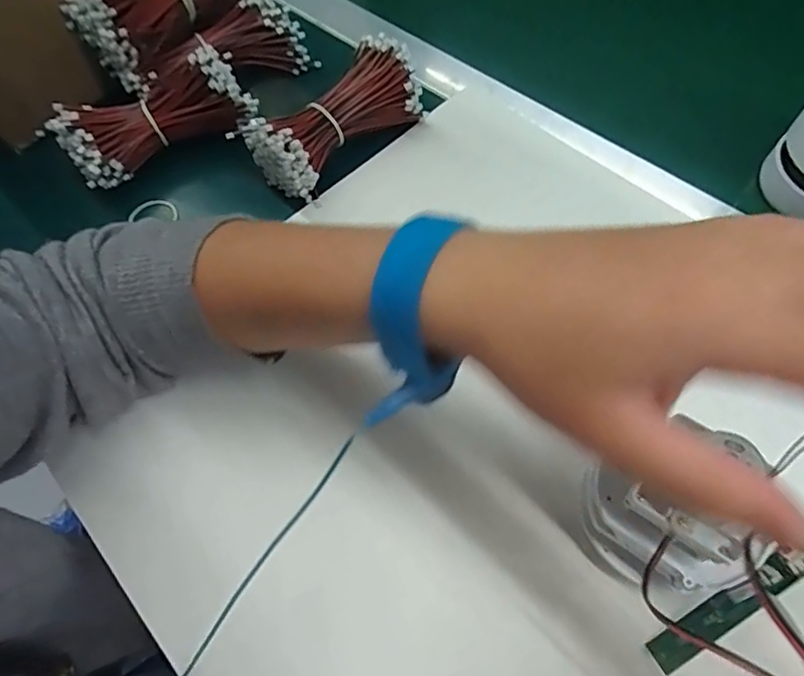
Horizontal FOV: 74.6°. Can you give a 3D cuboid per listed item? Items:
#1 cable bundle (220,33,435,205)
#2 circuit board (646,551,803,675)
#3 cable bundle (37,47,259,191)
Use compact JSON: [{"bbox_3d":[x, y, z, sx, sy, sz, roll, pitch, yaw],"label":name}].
[{"bbox_3d":[-0.045,-0.150,0.363,0.060,0.052,0.116,39,73,18],"label":"cable bundle"},{"bbox_3d":[0.141,0.113,0.223,0.081,0.018,0.006,-40,96,9],"label":"circuit board"},{"bbox_3d":[-0.174,-0.156,0.375,0.135,0.049,0.050,-25,67,-8],"label":"cable bundle"}]

